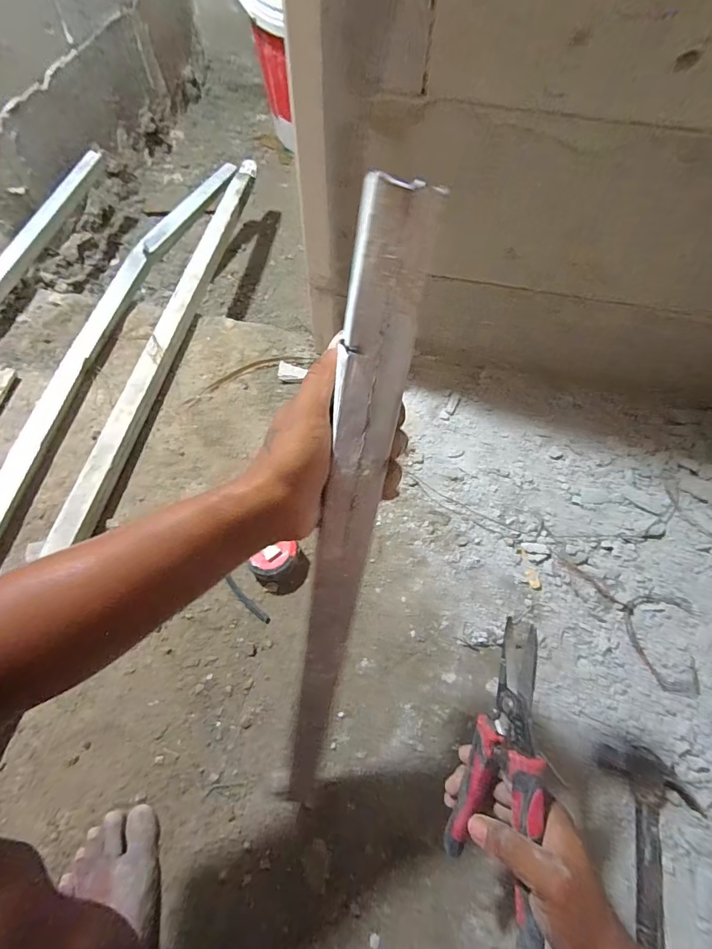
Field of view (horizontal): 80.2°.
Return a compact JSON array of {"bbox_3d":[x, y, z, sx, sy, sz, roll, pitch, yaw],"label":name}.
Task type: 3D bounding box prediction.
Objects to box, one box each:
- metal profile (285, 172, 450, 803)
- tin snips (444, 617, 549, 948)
[{"bbox_3d":[-0.017,0.089,0.312,0.037,0.507,0.010,13,28,6],"label":"metal profile"},{"bbox_3d":[0.122,0.226,0.337,0.022,0.076,0.203,11,88,-20],"label":"tin snips"}]

